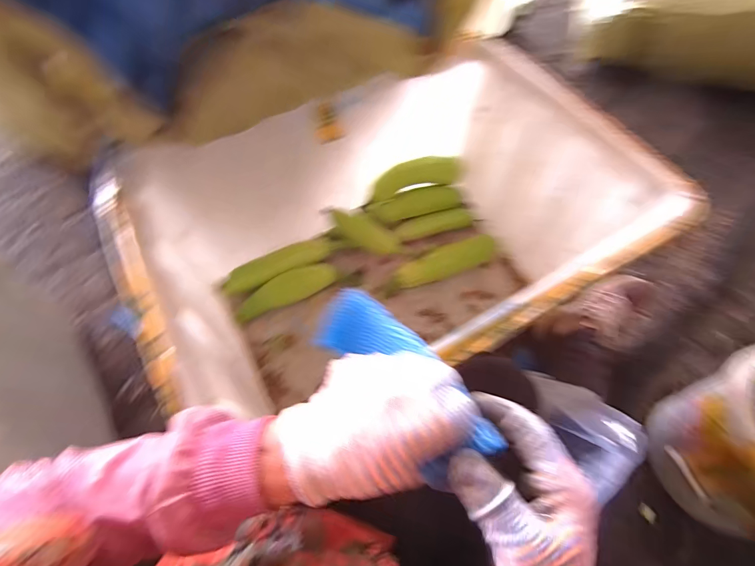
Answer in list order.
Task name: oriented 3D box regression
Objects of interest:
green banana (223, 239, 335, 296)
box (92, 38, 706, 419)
[{"bbox_3d":[-0.212,-0.039,0.805,0.234,0.044,0.051,-23,63,-16],"label":"green banana"},{"bbox_3d":[0.018,-0.054,0.665,0.709,0.364,0.499,-25,64,-17],"label":"box"}]

